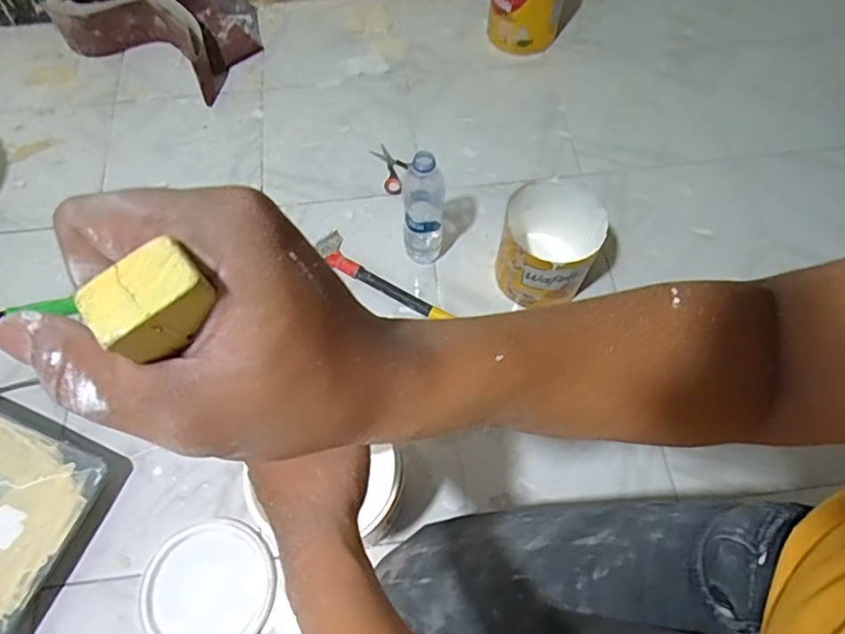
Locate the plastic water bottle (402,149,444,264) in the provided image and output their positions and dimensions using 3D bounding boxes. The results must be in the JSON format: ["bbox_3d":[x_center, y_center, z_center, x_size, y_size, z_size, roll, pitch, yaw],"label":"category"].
[{"bbox_3d":[0.001,-0.173,0.901,0.064,0.232,0.076,0,64,2],"label":"plastic water bottle"}]

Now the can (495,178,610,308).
[{"bbox_3d":[0.200,-0.110,0.912,0.149,0.149,0.158,17,66,10],"label":"can"}]

